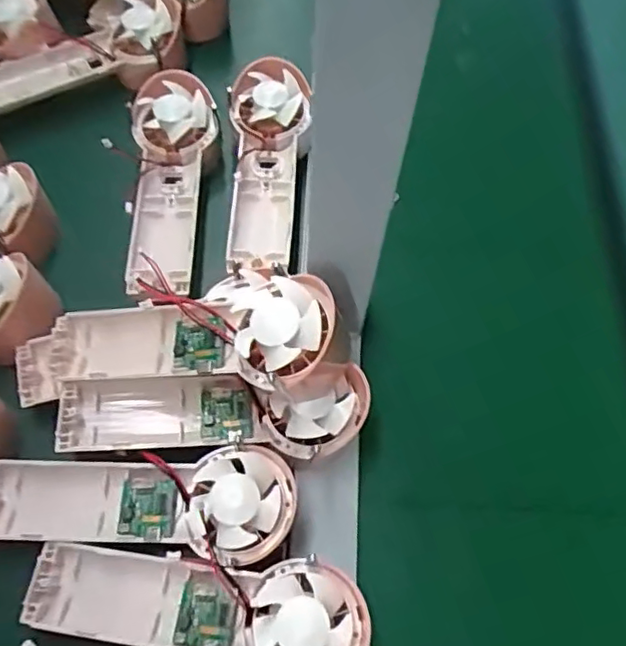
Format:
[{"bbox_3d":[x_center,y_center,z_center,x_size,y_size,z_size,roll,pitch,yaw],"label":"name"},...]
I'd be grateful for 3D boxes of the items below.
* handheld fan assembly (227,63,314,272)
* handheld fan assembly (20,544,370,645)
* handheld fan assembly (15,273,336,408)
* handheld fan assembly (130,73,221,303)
[{"bbox_3d":[-0.031,-0.114,0.439,0.064,0.041,0.169,-2,64,-3],"label":"handheld fan assembly"},{"bbox_3d":[-0.061,0.148,0.308,0.172,0.032,0.059,7,64,1],"label":"handheld fan assembly"},{"bbox_3d":[-0.080,0.006,0.349,0.199,0.035,0.072,-9,62,18],"label":"handheld fan assembly"},{"bbox_3d":[-0.104,-0.097,0.423,0.061,0.038,0.173,3,64,-1],"label":"handheld fan assembly"}]

